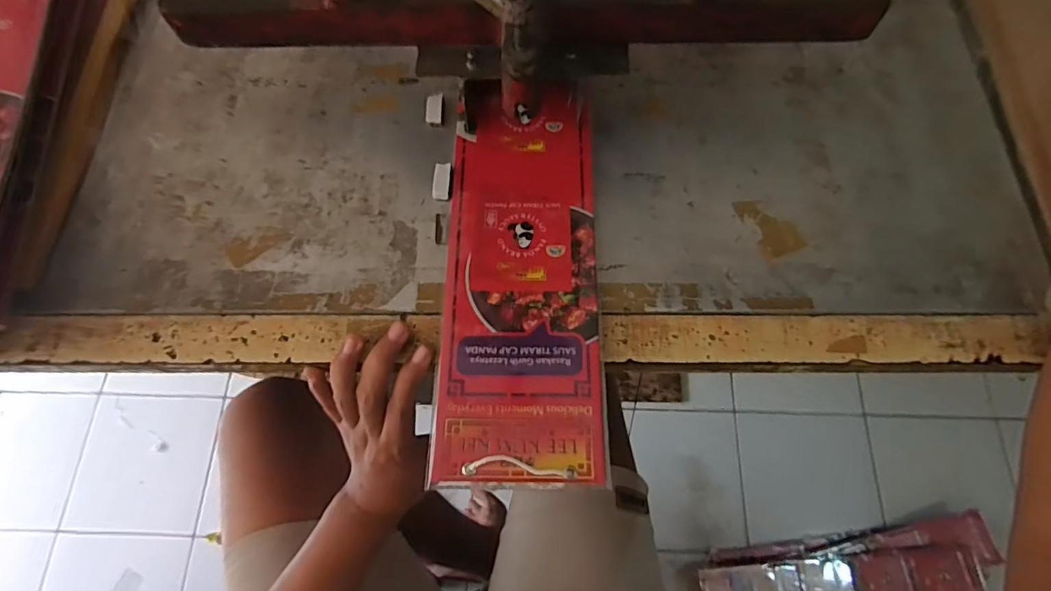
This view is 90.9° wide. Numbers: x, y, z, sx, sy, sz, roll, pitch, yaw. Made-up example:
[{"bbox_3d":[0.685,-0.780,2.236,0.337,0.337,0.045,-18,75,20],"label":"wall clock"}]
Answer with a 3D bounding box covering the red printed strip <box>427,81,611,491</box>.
[{"bbox_3d":[-0.002,-0.022,0.365,0.106,0.006,0.293,0,69,1],"label":"red printed strip"}]

